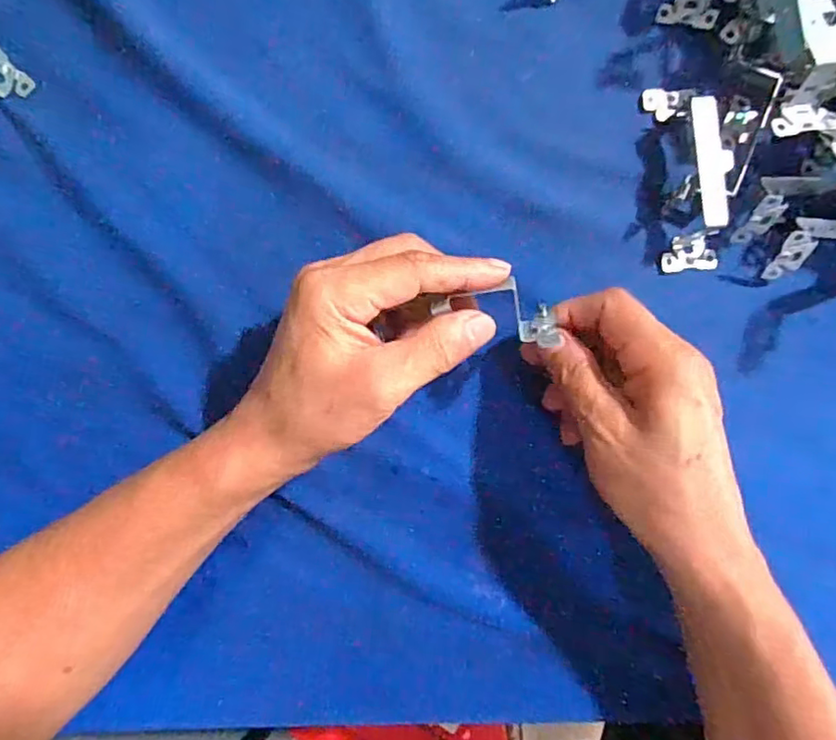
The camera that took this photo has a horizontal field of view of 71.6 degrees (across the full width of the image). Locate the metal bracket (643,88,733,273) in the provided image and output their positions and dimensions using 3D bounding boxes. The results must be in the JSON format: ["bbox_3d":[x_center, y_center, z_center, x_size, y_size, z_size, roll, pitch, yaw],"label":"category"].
[{"bbox_3d":[0.153,-0.112,0.322,0.030,0.030,0.105,-7,87,-4],"label":"metal bracket"}]

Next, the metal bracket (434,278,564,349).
[{"bbox_3d":[0.038,-0.030,0.278,0.061,0.017,0.026,14,86,-16],"label":"metal bracket"}]

